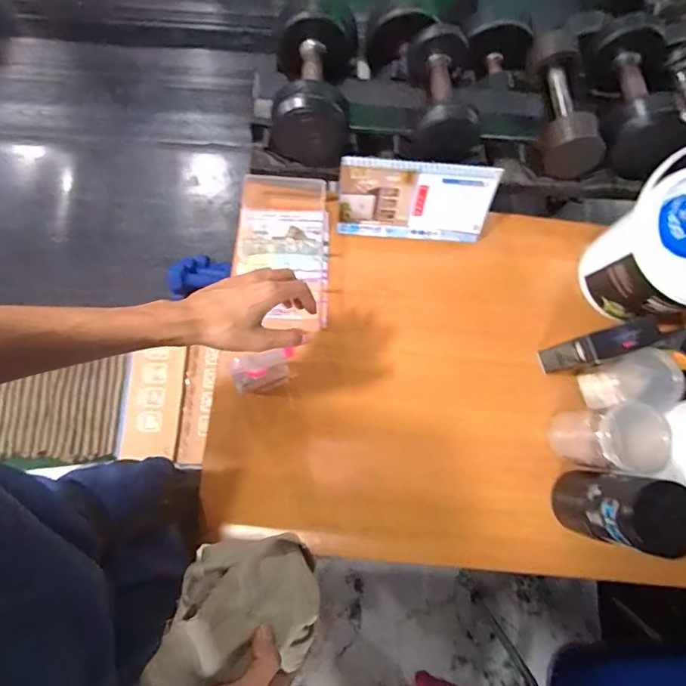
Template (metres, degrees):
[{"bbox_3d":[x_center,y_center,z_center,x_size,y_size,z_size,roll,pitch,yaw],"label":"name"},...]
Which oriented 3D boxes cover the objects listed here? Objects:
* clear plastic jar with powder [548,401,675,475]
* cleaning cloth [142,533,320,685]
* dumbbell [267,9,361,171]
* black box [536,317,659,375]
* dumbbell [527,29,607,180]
[{"bbox_3d":[0.398,0.145,0.741,0.092,0.154,0.096,1,79,-3],"label":"clear plastic jar with powder"},{"bbox_3d":[-0.098,0.235,0.428,0.148,0.085,0.103,-9,78,-3],"label":"cleaning cloth"},{"bbox_3d":[-0.043,-0.422,0.800,0.125,0.134,0.230,8,78,-1],"label":"dumbbell"},{"bbox_3d":[0.393,0.008,0.767,0.112,0.149,0.044,-14,80,-6],"label":"black box"},{"bbox_3d":[0.382,-0.420,0.855,0.102,0.108,0.247,1,78,-3],"label":"dumbbell"}]

